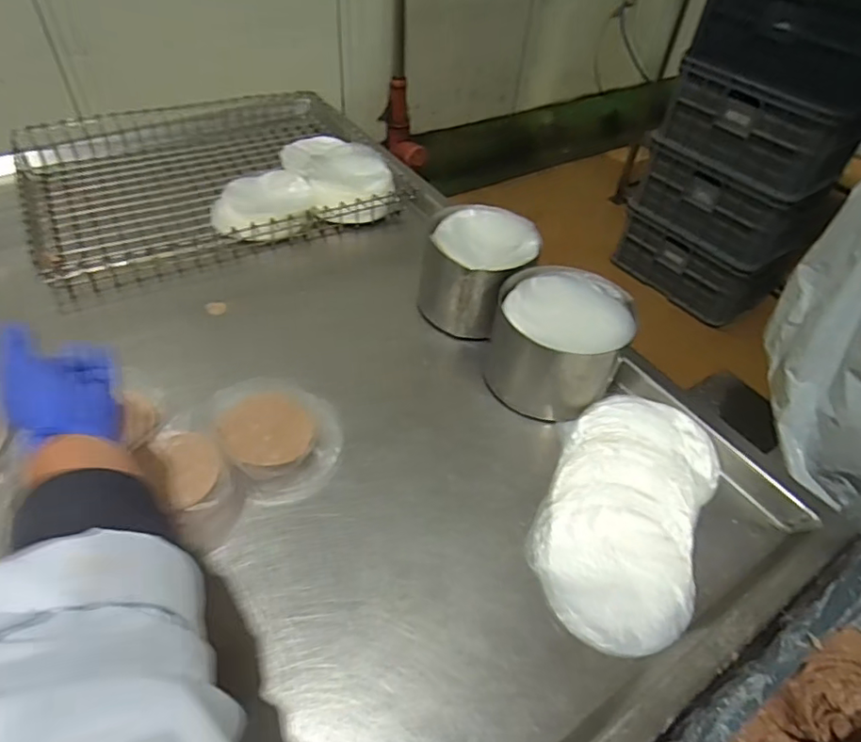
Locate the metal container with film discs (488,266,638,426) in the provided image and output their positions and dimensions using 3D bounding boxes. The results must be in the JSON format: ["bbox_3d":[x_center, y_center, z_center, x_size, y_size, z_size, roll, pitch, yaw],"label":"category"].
[{"bbox_3d":[0.139,-0.034,0.616,0.138,0.105,0.142,14,49,9],"label":"metal container with film discs"}]

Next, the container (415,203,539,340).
[{"bbox_3d":[0.058,-0.128,0.686,0.138,0.103,0.151,10,48,5],"label":"container"}]

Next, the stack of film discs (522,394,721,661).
[{"bbox_3d":[0.185,0.127,0.524,0.143,0.039,0.241,22,51,16],"label":"stack of film discs"}]

